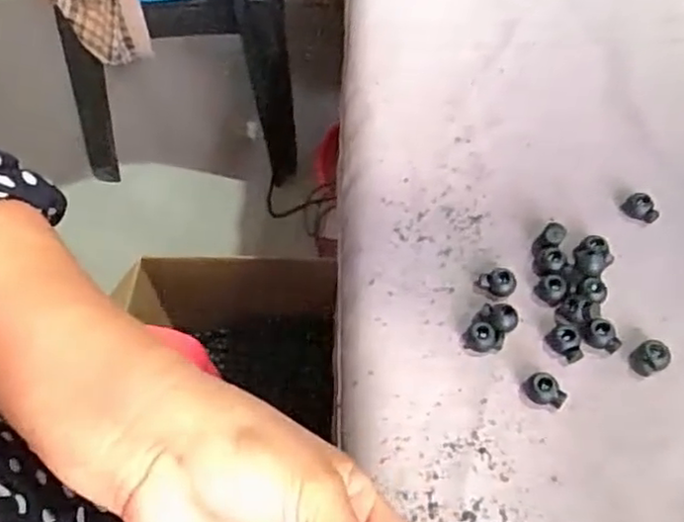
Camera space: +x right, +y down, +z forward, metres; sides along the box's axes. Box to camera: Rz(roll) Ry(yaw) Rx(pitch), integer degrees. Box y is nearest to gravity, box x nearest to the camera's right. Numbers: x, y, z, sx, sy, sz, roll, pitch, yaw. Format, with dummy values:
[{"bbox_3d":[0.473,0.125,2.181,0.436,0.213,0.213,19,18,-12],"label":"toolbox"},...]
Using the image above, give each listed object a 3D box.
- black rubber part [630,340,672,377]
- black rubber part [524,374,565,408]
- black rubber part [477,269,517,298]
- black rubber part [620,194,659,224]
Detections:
[{"bbox_3d":[0.156,0.052,0.340,0.018,0.017,0.016,-36,58,-26],"label":"black rubber part"},{"bbox_3d":[0.101,0.065,0.330,0.020,0.014,0.012,29,56,23],"label":"black rubber part"},{"bbox_3d":[0.086,0.013,0.367,0.019,0.014,0.012,17,52,15],"label":"black rubber part"},{"bbox_3d":[0.179,-0.031,0.399,0.021,0.016,0.012,29,56,23],"label":"black rubber part"}]

